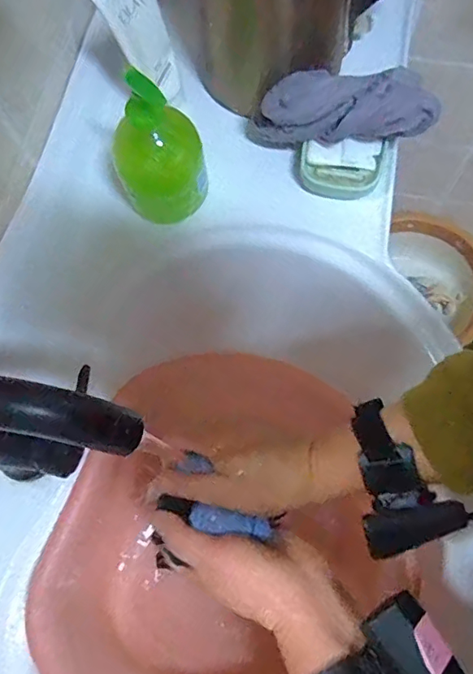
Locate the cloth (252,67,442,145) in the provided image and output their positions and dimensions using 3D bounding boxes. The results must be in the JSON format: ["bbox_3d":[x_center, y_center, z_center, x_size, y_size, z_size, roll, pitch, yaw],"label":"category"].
[{"bbox_3d":[0.101,-0.221,0.501,0.168,0.051,0.060,4,71,3],"label":"cloth"}]

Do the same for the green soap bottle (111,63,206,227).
[{"bbox_3d":[-0.071,-0.171,0.474,0.077,0.142,0.069,-11,71,-2],"label":"green soap bottle"}]

